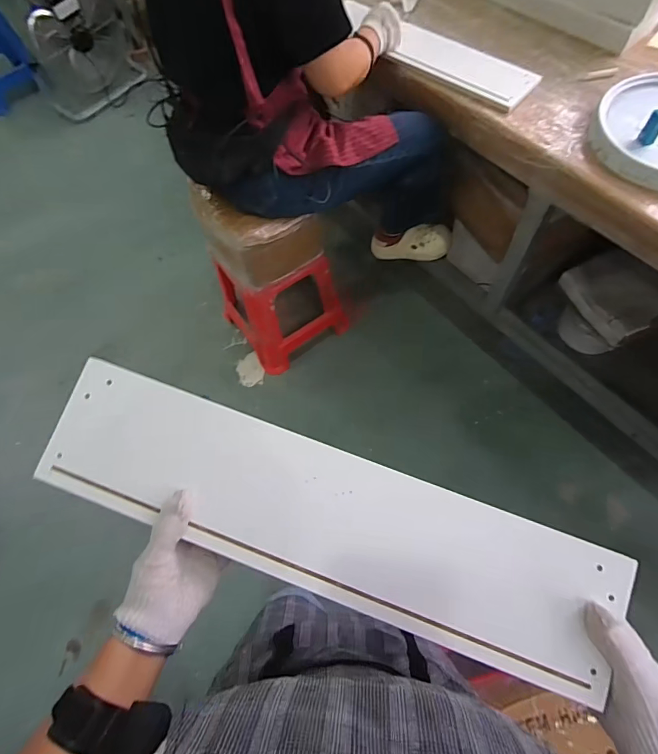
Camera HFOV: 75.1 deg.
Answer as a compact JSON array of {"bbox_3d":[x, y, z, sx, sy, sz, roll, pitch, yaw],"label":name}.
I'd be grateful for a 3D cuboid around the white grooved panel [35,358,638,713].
[{"bbox_3d":[-0.007,0.135,0.414,0.544,0.024,0.131,20,84,6],"label":"white grooved panel"}]

